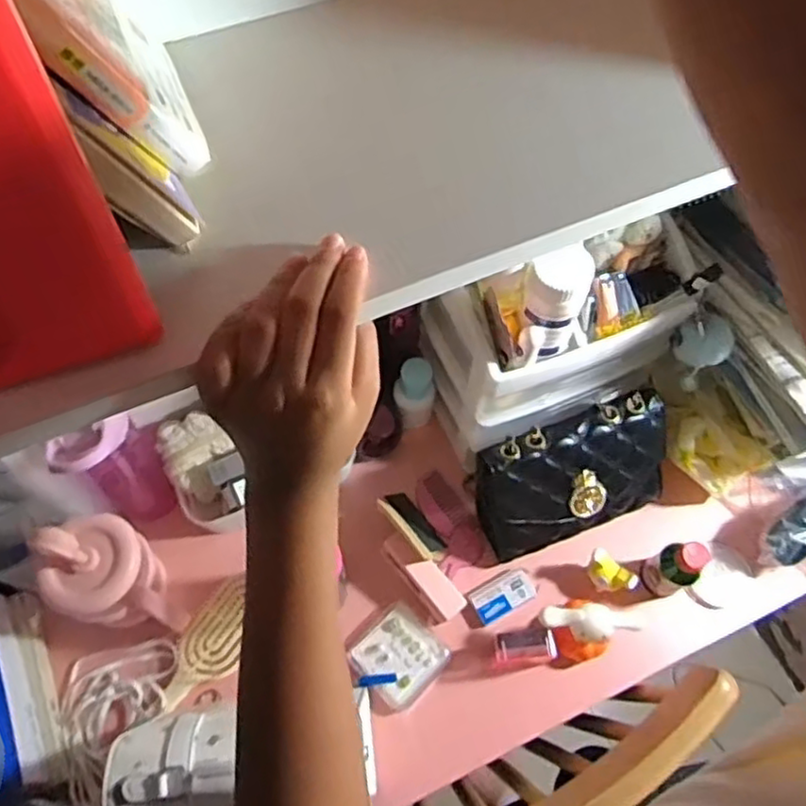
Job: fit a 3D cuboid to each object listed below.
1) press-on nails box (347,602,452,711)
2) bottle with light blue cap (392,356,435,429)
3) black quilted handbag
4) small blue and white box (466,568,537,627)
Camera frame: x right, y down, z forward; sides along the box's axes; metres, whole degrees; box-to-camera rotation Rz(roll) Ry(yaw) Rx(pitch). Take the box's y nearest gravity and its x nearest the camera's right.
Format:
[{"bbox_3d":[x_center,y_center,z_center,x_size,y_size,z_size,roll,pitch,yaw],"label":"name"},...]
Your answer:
[{"bbox_3d":[-0.005,0.263,0.710,0.087,0.008,0.081,41,69,18],"label":"press-on nails box"},{"bbox_3d":[0.013,-0.011,0.775,0.047,0.086,0.045,1,63,-1],"label":"bottle with light blue cap"},{"bbox_3d":[0.184,0.080,0.729,0.206,0.112,0.098,-17,65,-10],"label":"black quilted handbag"},{"bbox_3d":[0.109,0.206,0.734,0.069,0.010,0.039,-28,67,-14],"label":"small blue and white box"}]

